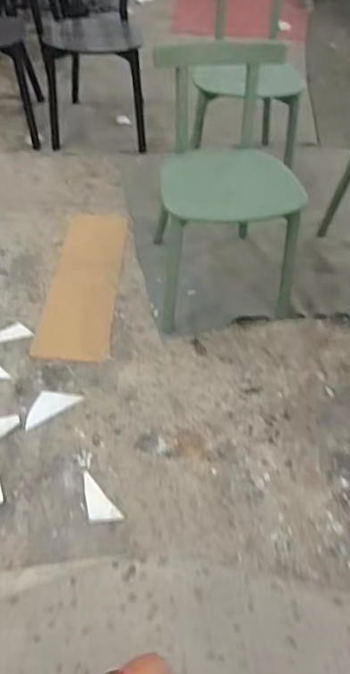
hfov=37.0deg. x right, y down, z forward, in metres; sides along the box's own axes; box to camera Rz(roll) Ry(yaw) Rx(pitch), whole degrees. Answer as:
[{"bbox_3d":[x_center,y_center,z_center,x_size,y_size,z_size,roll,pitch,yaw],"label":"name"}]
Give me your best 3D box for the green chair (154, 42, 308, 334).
[{"bbox_3d":[0.166,-0.493,1.737,0.442,0.711,0.483,-4,50,-5],"label":"green chair"}]

